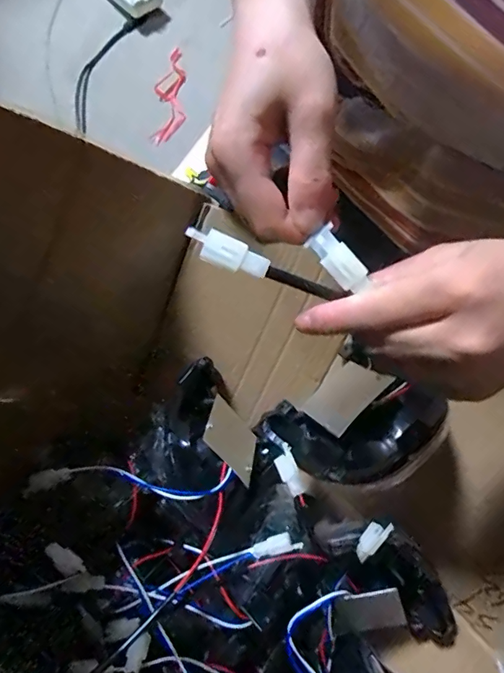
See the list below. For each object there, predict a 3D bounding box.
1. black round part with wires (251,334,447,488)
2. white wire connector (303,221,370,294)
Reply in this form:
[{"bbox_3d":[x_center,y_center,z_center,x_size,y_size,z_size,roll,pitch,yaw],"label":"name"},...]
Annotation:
[{"bbox_3d":[0.076,0.069,0.355,0.102,0.140,0.060,-46,119,-4],"label":"black round part with wires"},{"bbox_3d":[0.038,-0.034,0.201,0.013,0.007,0.028,-40,90,-11],"label":"white wire connector"}]

